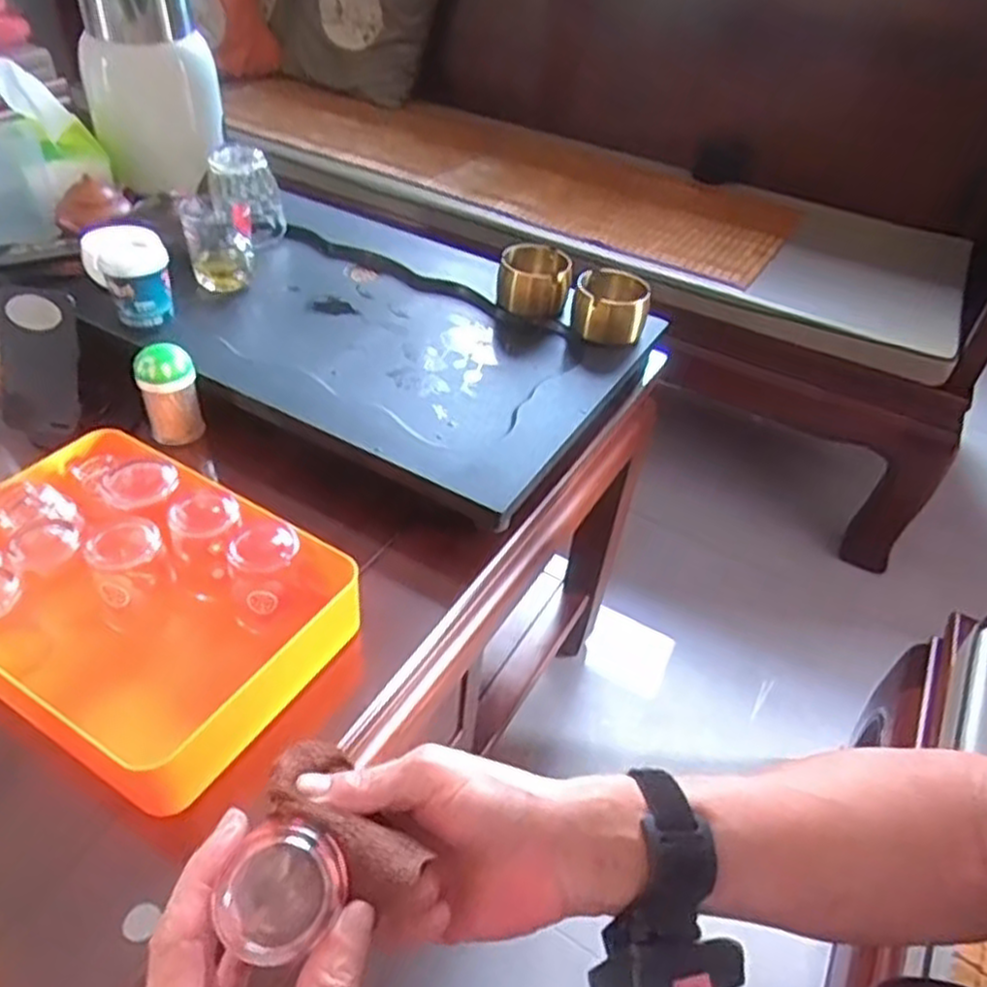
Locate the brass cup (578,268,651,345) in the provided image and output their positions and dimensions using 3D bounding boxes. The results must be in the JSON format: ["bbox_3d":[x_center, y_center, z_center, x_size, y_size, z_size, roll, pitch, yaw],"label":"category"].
[{"bbox_3d":[0.122,-0.194,0.800,0.075,0.057,0.069,9,43,2],"label":"brass cup"}]

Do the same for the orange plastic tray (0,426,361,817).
[{"bbox_3d":[-0.254,0.080,0.545,0.274,0.097,0.194,25,46,19],"label":"orange plastic tray"}]

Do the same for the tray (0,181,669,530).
[{"bbox_3d":[-0.215,-0.225,0.844,0.743,0.037,0.395,24,45,17],"label":"tray"}]

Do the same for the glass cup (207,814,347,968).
[{"bbox_3d":[-0.090,0.165,0.320,0.054,0.051,0.054,9,60,-16],"label":"glass cup"}]

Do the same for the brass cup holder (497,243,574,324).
[{"bbox_3d":[0.043,-0.229,0.830,0.076,0.060,0.068,4,43,-3],"label":"brass cup holder"}]

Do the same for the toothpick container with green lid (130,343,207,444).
[{"bbox_3d":[-0.293,-0.090,0.689,0.047,0.081,0.040,-9,45,-16],"label":"toothpick container with green lid"}]

